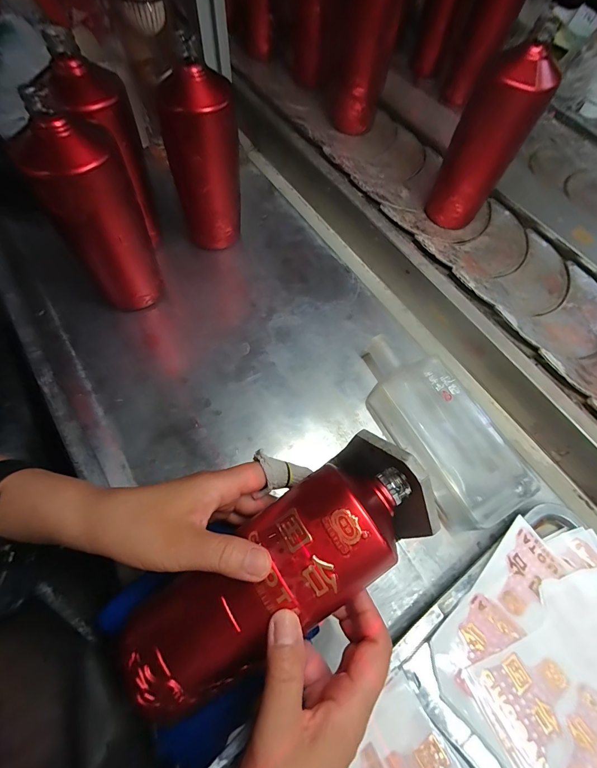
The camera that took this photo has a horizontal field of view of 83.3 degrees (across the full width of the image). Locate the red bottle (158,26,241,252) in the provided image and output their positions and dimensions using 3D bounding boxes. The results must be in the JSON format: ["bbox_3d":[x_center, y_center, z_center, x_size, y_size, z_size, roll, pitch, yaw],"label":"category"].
[{"bbox_3d":[-0.112,-0.258,0.407,0.079,0.193,0.061,-15,66,-14],"label":"red bottle"}]

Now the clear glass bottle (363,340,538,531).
[{"bbox_3d":[0.145,0.042,0.375,0.100,0.049,0.225,-24,68,-17],"label":"clear glass bottle"}]

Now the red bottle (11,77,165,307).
[{"bbox_3d":[-0.198,-0.156,0.346,0.067,0.210,0.074,42,66,14],"label":"red bottle"}]

